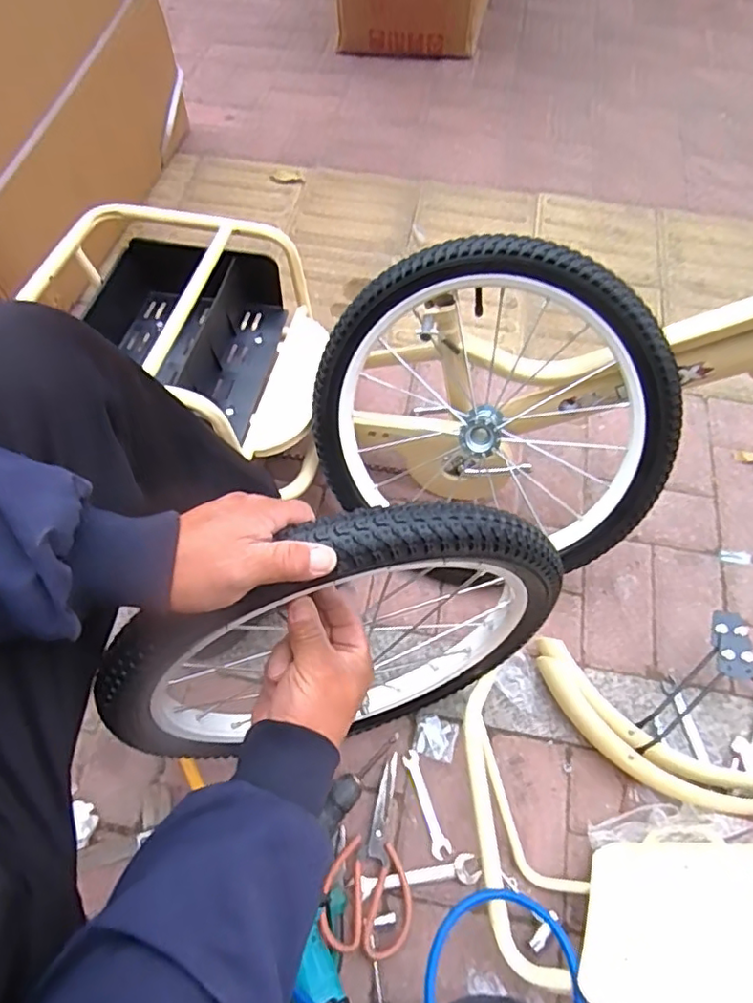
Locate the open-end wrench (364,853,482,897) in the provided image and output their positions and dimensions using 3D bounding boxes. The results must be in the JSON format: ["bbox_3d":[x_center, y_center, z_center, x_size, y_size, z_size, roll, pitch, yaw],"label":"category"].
[{"bbox_3d":[0.053,0.444,0.695,0.135,0.012,0.028,-10,64,-5],"label":"open-end wrench"}]

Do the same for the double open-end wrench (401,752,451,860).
[{"bbox_3d":[0.061,0.371,0.726,0.021,0.008,0.121,-18,64,-9],"label":"double open-end wrench"}]

